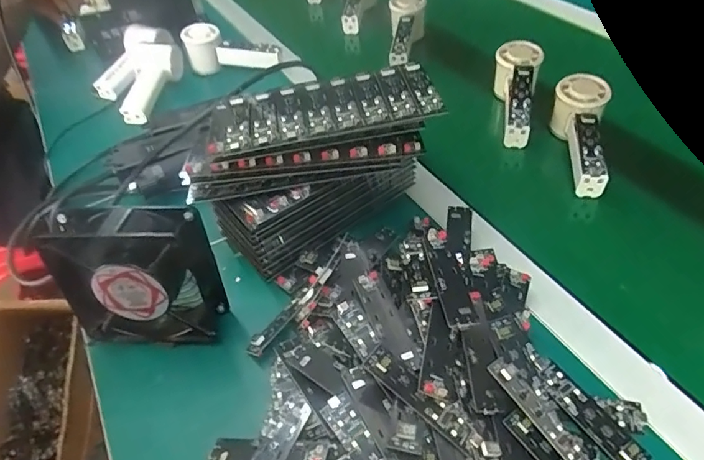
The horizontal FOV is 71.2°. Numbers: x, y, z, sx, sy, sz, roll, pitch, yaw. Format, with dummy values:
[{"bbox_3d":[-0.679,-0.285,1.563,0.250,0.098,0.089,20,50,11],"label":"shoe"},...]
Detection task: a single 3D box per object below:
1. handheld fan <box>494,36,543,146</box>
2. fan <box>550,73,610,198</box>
[{"bbox_3d":[0.207,-0.169,0.614,0.054,0.051,0.156,3,64,10],"label":"handheld fan"},{"bbox_3d":[0.260,-0.104,0.552,0.056,0.051,0.155,2,60,9],"label":"fan"}]

